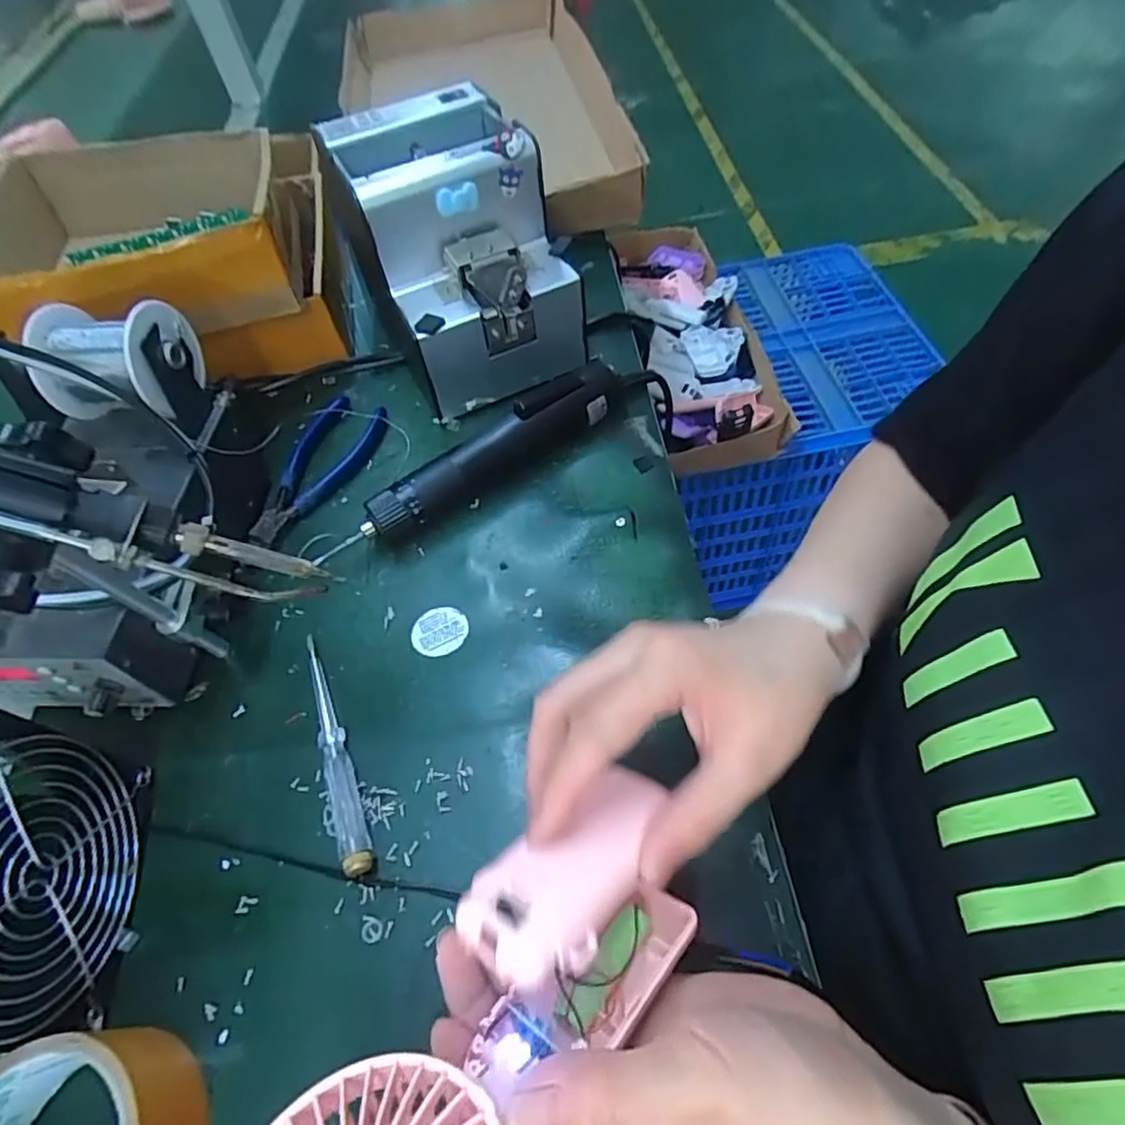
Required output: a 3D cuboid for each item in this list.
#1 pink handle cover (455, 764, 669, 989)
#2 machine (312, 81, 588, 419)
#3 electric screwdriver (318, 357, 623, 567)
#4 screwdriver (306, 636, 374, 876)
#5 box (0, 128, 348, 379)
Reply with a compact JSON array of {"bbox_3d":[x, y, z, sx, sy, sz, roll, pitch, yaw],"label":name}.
[{"bbox_3d":[0.006,0.113,0.238,0.046,0.014,0.089,38,50,25],"label":"pink handle cover"},{"bbox_3d":[-0.077,-0.227,0.466,0.127,0.149,0.166,-24,57,-10],"label":"machine"},{"bbox_3d":[-0.054,-0.072,0.427,0.226,0.047,0.030,-33,61,-16],"label":"electric screwdriver"},{"bbox_3d":[-0.125,0.099,0.340,0.016,0.016,0.139,-22,58,-9],"label":"screwdriver"},{"bbox_3d":[-0.300,-0.227,0.496,0.208,0.135,0.205,-20,57,-4],"label":"box"}]

